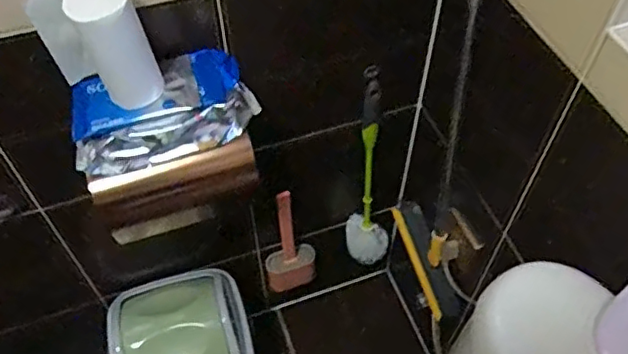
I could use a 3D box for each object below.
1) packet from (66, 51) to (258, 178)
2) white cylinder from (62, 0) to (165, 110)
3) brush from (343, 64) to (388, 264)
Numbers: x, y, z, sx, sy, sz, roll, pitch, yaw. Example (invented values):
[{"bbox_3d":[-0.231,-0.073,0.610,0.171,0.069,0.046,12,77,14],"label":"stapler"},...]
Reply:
[{"bbox_3d":[-0.180,-0.078,0.716,0.211,0.074,0.093,-17,56,-11],"label":"packet"},{"bbox_3d":[-0.207,-0.135,0.636,0.065,0.144,0.051,-19,56,-12],"label":"white cylinder"},{"bbox_3d":[0.104,0.006,1.042,0.083,0.428,0.094,10,55,8],"label":"brush"}]

